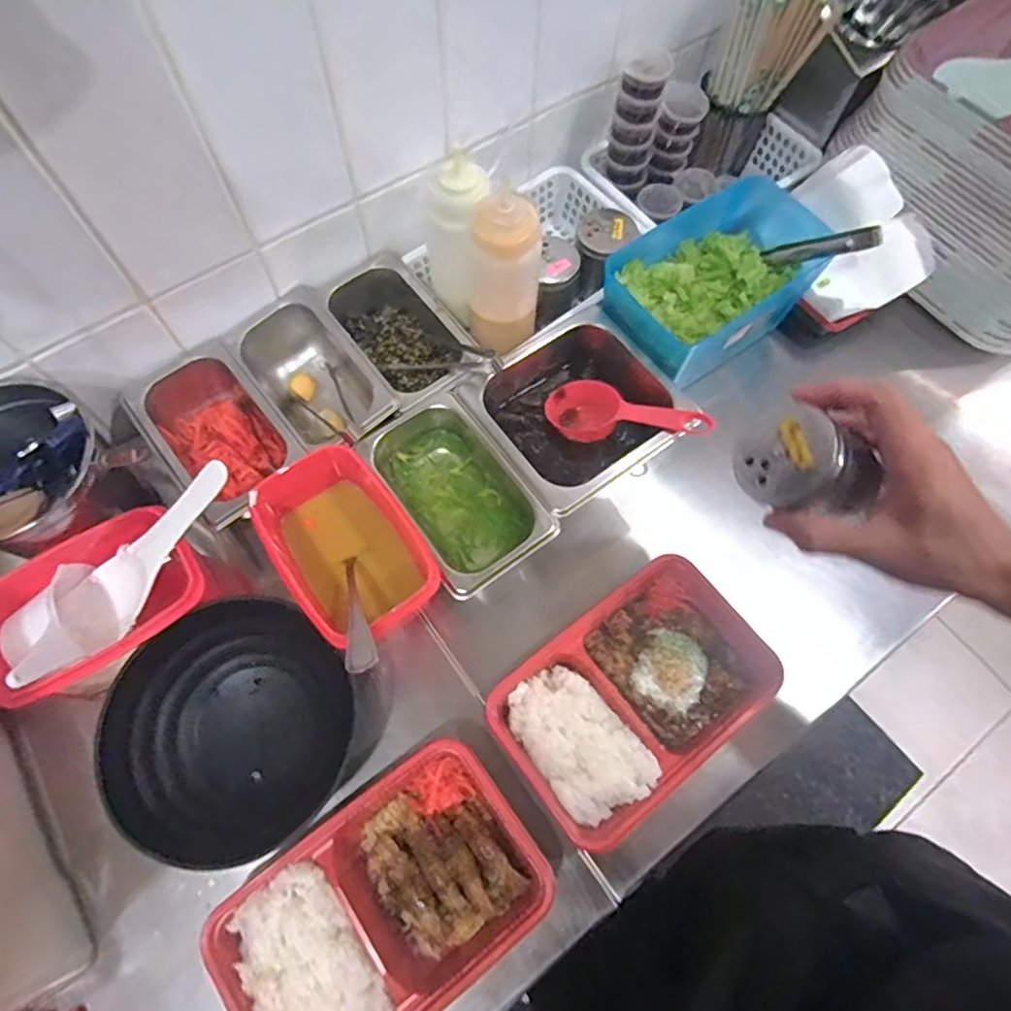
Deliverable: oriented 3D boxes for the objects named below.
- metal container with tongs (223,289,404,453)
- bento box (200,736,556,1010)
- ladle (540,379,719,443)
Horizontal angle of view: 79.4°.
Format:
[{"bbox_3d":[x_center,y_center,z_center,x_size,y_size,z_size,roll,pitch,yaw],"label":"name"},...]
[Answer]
[{"bbox_3d":[-0.182,-0.113,0.589,0.099,0.075,0.175,-37,73,-16],"label":"metal container with tongs"},{"bbox_3d":[-0.085,0.289,0.439,0.217,0.047,0.144,-33,72,-15],"label":"bento box"},{"bbox_3d":[0.112,-0.085,0.572,0.151,0.028,0.059,13,65,31],"label":"ladle"}]

